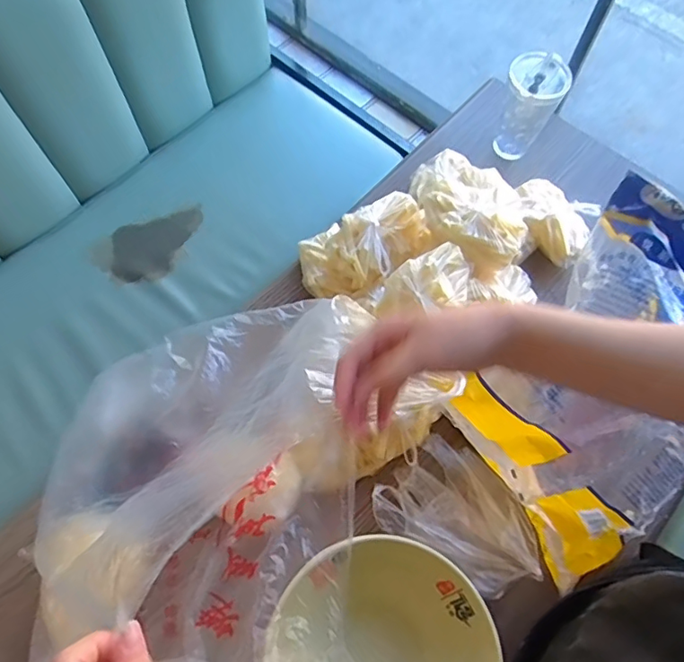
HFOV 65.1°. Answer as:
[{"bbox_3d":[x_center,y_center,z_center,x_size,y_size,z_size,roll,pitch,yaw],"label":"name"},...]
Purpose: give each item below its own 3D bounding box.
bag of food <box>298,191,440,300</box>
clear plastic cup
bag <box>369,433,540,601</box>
[{"bbox_3d":[0.036,-0.107,0.723,0.189,0.080,0.114,-20,79,1],"label":"bag of food"},{"bbox_3d":[0.276,-0.329,0.803,0.084,0.143,0.074,24,69,10],"label":"clear plastic cup"},{"bbox_3d":[0.134,0.209,0.599,0.174,0.058,0.127,40,72,16],"label":"bag"}]

